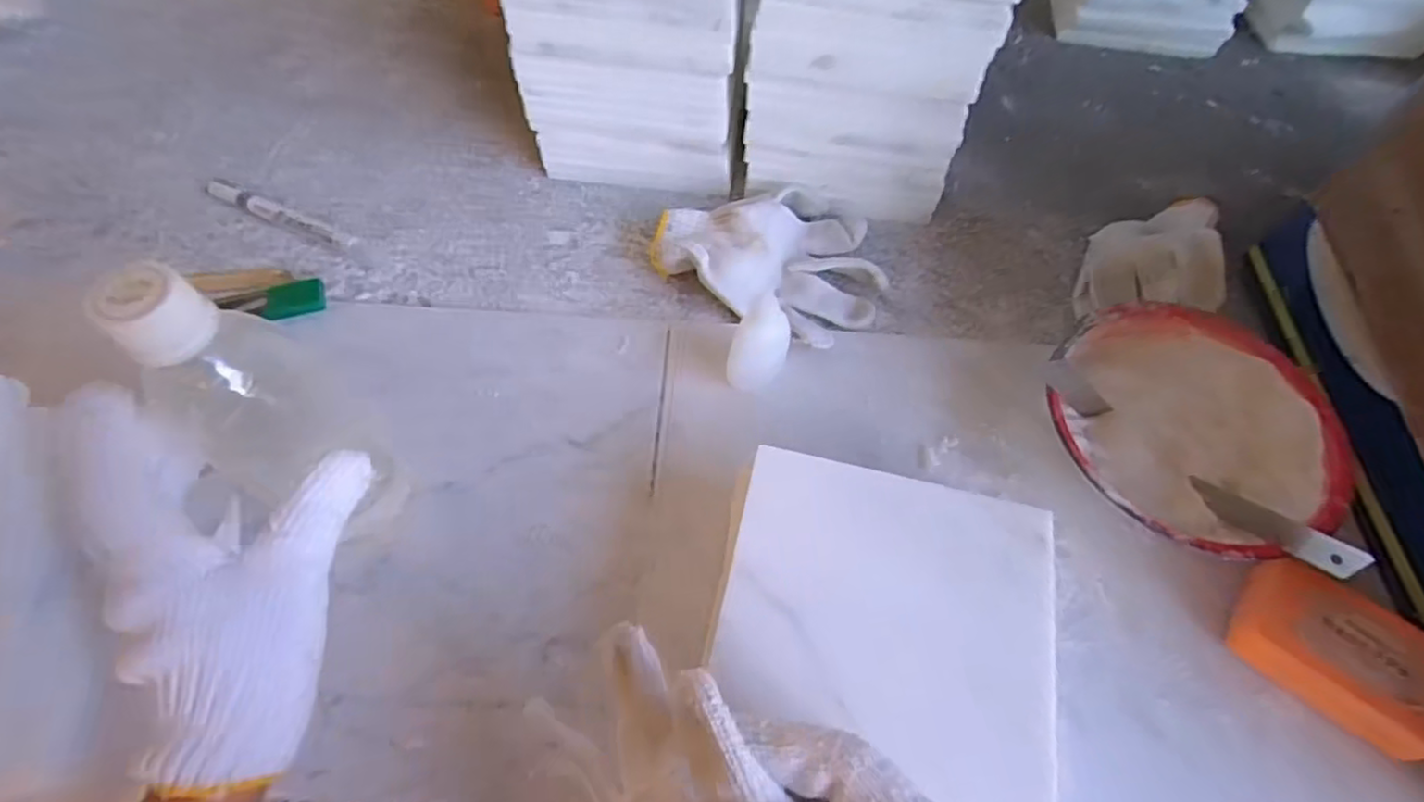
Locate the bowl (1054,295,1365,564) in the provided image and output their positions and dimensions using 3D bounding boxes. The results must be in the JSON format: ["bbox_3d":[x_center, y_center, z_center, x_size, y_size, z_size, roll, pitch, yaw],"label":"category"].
[{"bbox_3d":[0.285,0.018,0.417,0.154,0.044,0.163,0,60,0],"label":"bowl"}]

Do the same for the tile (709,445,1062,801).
[{"bbox_3d":[0.083,0.104,0.325,0.152,0.012,0.145,11,60,7],"label":"tile"}]

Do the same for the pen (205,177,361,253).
[{"bbox_3d":[-0.330,-0.141,0.529,0.143,0.014,0.016,22,62,13],"label":"pen"}]

